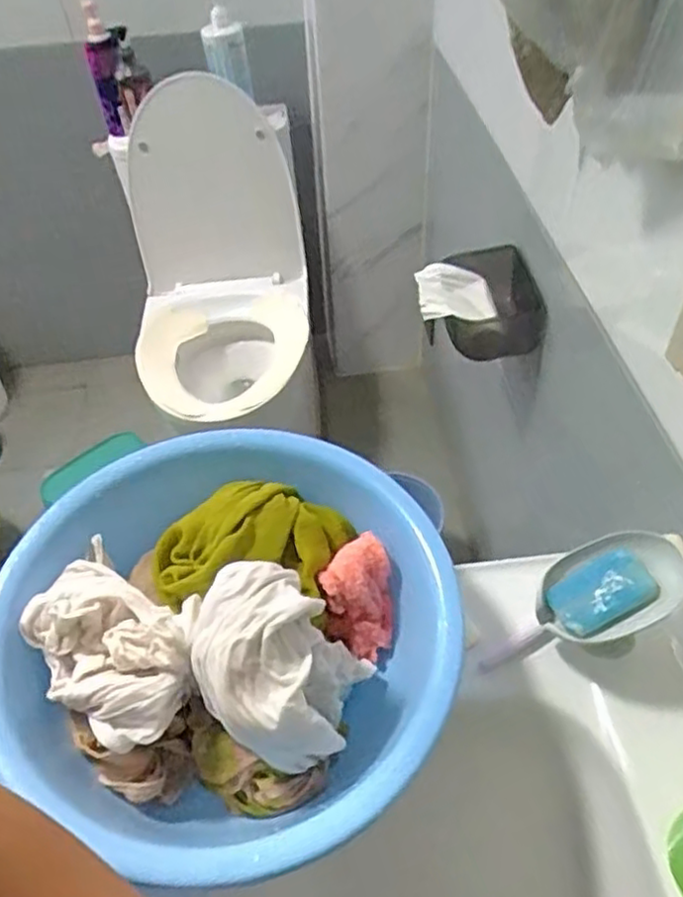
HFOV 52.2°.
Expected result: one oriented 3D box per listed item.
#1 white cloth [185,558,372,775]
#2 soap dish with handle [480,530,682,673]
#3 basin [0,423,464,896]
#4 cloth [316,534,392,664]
[{"bbox_3d":[-0.051,0.156,0.497,0.119,0.122,0.106,7,49,11],"label":"white cloth"},{"bbox_3d":[0.194,0.131,0.570,0.176,0.035,0.076,-36,46,17],"label":"soap dish with handle"},{"bbox_3d":[-0.084,0.138,0.535,0.331,0.140,0.314,-2,48,3],"label":"basin"},{"bbox_3d":[0.014,0.121,0.580,0.056,0.067,0.080,1,48,5],"label":"cloth"}]

